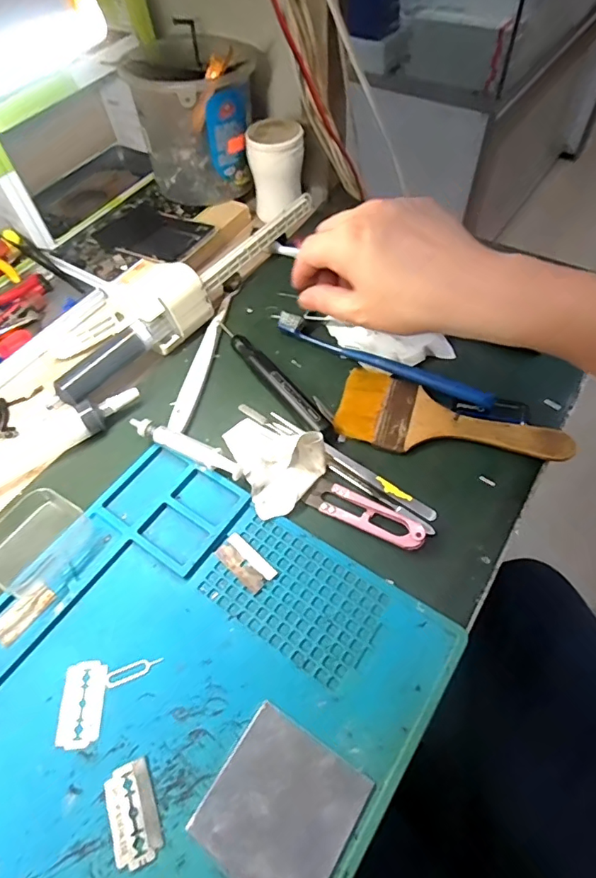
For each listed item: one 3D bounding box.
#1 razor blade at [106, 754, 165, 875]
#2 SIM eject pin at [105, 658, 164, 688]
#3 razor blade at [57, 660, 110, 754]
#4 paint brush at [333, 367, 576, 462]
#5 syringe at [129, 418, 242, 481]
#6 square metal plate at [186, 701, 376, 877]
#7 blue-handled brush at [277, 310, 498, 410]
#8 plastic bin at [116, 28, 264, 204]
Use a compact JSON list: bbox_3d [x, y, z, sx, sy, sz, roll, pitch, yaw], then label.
[{"bbox_3d":[-0.082,0.186,0.246,0.023,0.004,0.042,-20,55,-13],"label":"razor blade"},{"bbox_3d":[-0.094,0.133,0.285,0.033,0.004,0.009,-19,52,-9],"label":"SIM eject pin"},{"bbox_3d":[-0.120,0.146,0.275,0.024,0.004,0.043,-8,56,-1],"label":"razor blade"},{"bbox_3d":[0.108,-0.011,0.359,0.162,0.009,0.063,17,59,14],"label":"paint brush"},{"bbox_3d":[-0.081,0.007,0.359,0.091,0.013,0.018,20,60,16],"label":"syringe"},{"bbox_3d":[-0.008,0.180,0.243,0.066,0.004,0.066,28,62,22],"label":"square metal plate"},{"bbox_3d":[0.065,-0.065,0.395,0.186,0.009,0.014,25,61,19],"label":"blue-handled brush"},{"bbox_3d":[-0.097,-0.322,0.502,0.116,0.118,0.116,2,56,5],"label":"plastic bin"}]

